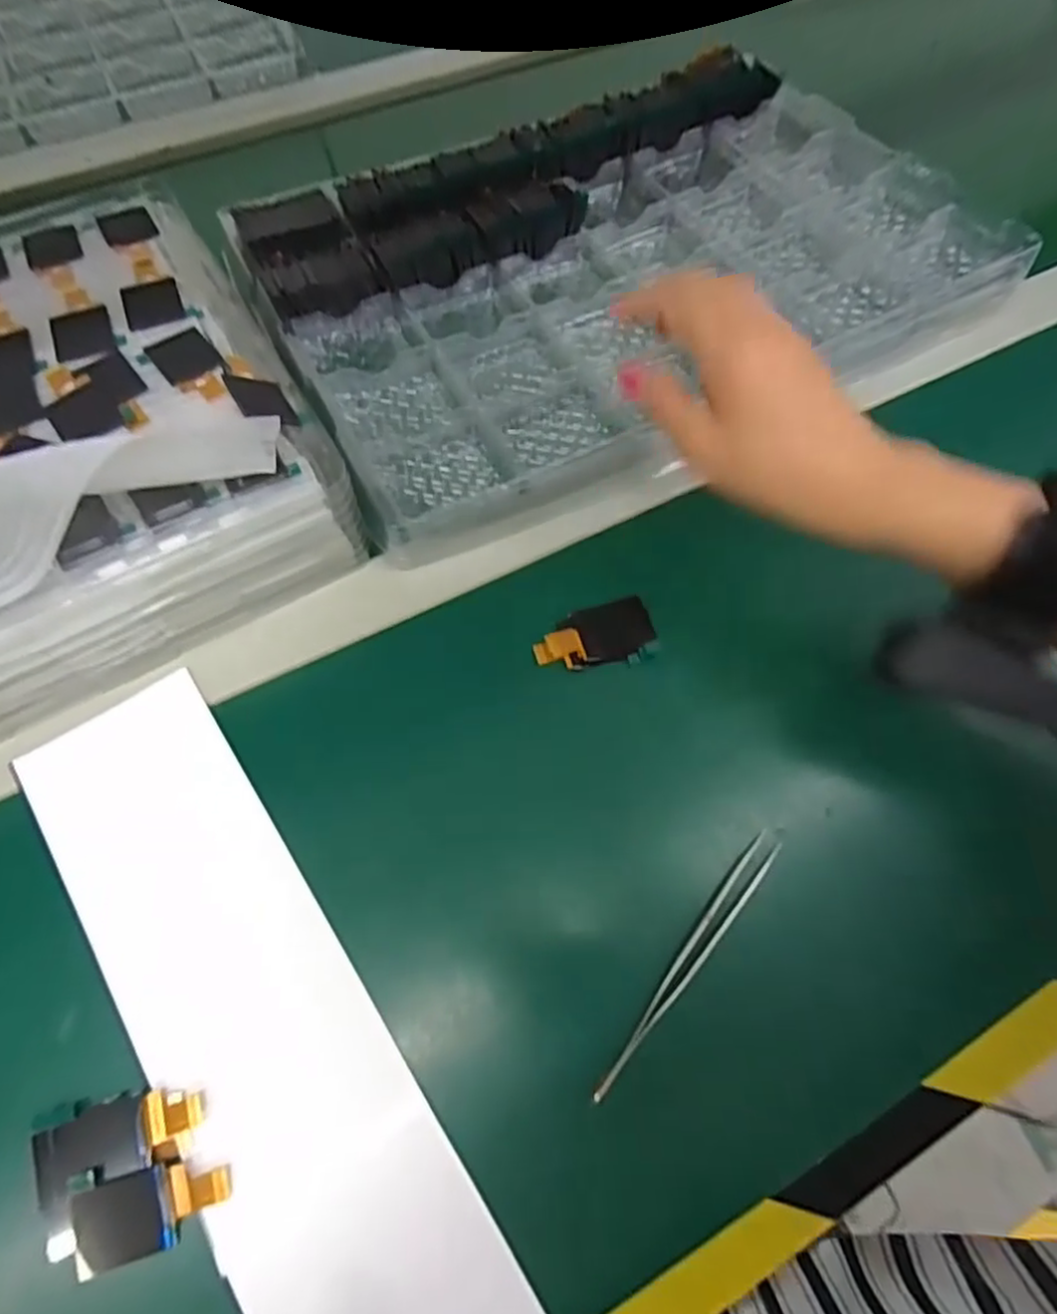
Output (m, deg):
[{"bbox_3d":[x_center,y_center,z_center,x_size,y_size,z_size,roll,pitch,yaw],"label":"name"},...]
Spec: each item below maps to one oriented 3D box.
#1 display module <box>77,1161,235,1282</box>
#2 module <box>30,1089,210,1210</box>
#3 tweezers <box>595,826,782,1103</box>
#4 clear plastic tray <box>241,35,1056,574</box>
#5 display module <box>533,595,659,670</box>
[{"bbox_3d":[-0.135,0.199,0.242,0.050,0.006,0.026,-14,67,-7],"label":"display module"},{"bbox_3d":[-0.152,0.177,0.250,0.058,0.004,0.030,-15,67,-7],"label":"module"},{"bbox_3d":[0.067,0.123,0.279,0.012,0.015,0.126,39,71,15],"label":"tweezers"},{"bbox_3d":[0.058,-0.259,0.436,0.441,0.024,0.290,-28,69,-12],"label":"clear plastic tray"},{"bbox_3d":[0.034,-0.009,0.341,0.060,0.006,0.033,-15,73,-8],"label":"display module"}]

